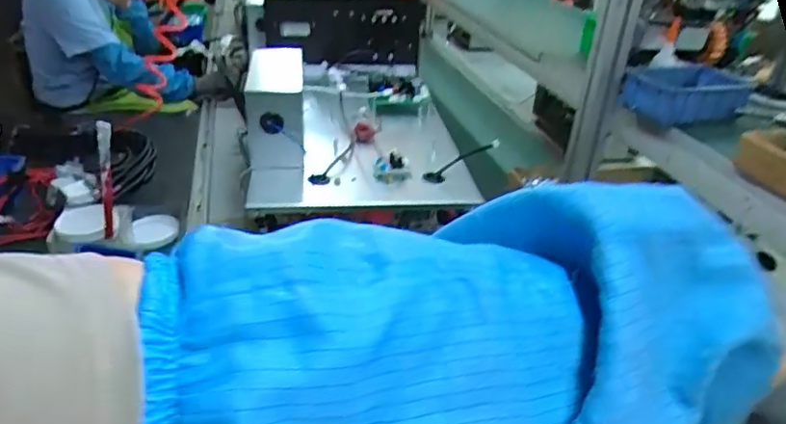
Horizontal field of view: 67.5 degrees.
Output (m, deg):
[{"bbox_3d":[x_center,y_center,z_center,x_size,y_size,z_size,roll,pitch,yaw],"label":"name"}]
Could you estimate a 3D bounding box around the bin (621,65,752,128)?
[{"bbox_3d":[0.419,-0.168,0.839,0.143,0.060,0.117,-10,33,-22],"label":"bin"}]

